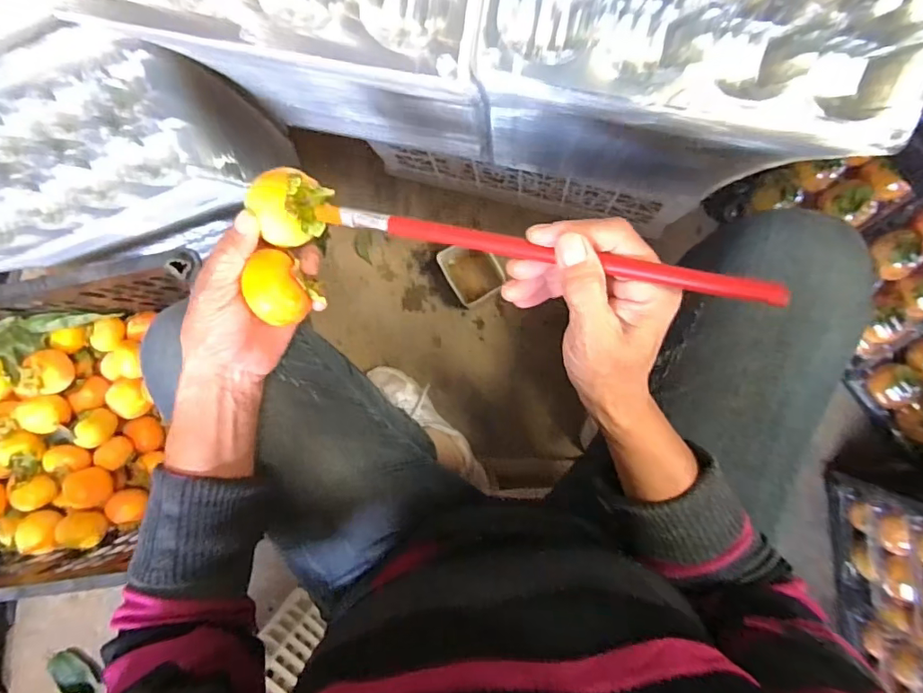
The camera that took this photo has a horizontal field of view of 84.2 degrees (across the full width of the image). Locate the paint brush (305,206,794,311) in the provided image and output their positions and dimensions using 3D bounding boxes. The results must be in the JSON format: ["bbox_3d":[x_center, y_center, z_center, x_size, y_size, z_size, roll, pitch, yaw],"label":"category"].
[{"bbox_3d":[0.029,-0.057,0.293,0.277,0.012,0.012,15,91,22],"label":"paint brush"}]

